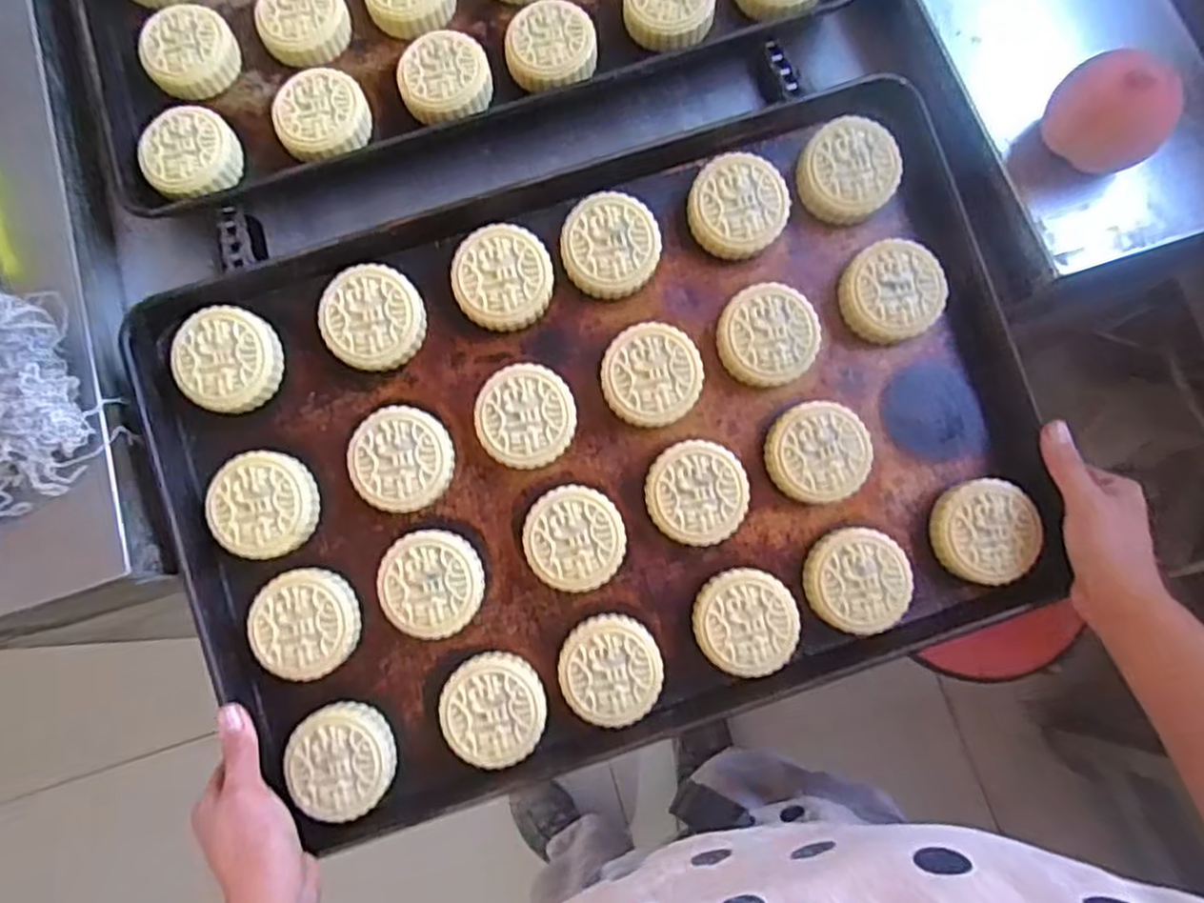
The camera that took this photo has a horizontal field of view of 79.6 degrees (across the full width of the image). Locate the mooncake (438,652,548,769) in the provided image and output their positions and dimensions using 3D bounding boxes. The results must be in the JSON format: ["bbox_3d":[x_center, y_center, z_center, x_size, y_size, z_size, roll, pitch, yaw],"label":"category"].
[{"bbox_3d":[-0.074,0.176,0.492,0.069,0.017,0.073,-7,72,-2],"label":"mooncake"}]

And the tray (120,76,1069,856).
[{"bbox_3d":[0.001,-0.002,0.517,0.582,0.034,0.400,-18,86,-3],"label":"tray"}]

